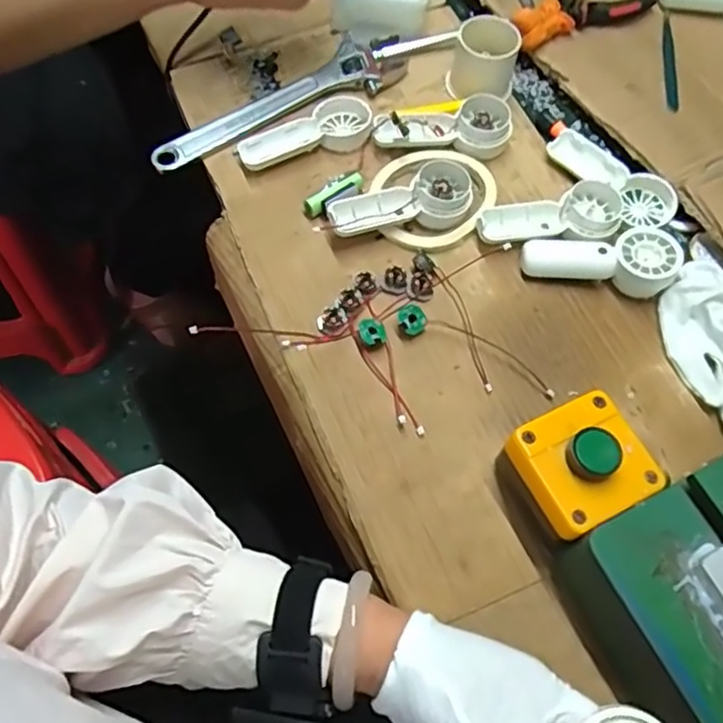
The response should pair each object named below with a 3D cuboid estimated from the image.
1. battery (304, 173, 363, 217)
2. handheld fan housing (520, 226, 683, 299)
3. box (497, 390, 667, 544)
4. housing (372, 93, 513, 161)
[{"bbox_3d":[-0.019,-0.130,0.520,0.052,0.012,0.014,-31,70,-17],"label":"battery"},{"bbox_3d":[0.176,-0.071,0.496,0.111,0.028,0.045,-4,64,-6],"label":"handheld fan housing"},{"bbox_3d":[0.127,0.066,0.405,0.081,0.068,0.068,-24,68,-17],"label":"box"},{"bbox_3d":[0.065,-0.185,0.542,0.106,0.029,0.045,-7,64,-7],"label":"housing"}]

